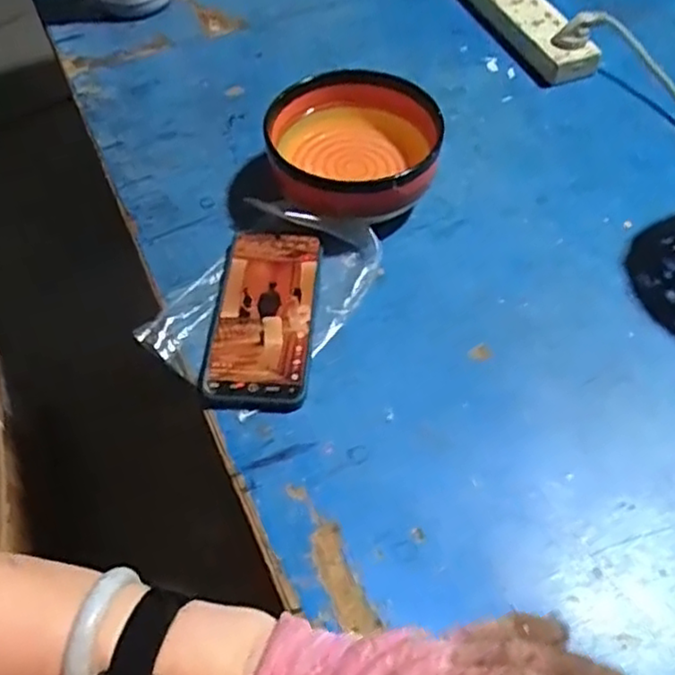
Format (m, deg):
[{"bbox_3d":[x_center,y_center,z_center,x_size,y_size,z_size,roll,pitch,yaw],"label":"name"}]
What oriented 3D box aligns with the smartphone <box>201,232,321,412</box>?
[{"bbox_3d":[-0.058,-0.018,0.541,0.079,0.011,0.165,4,58,1],"label":"smartphone"}]

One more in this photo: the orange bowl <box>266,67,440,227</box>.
[{"bbox_3d":[0.017,-0.159,0.585,0.138,0.080,0.134,-14,56,-9],"label":"orange bowl"}]

